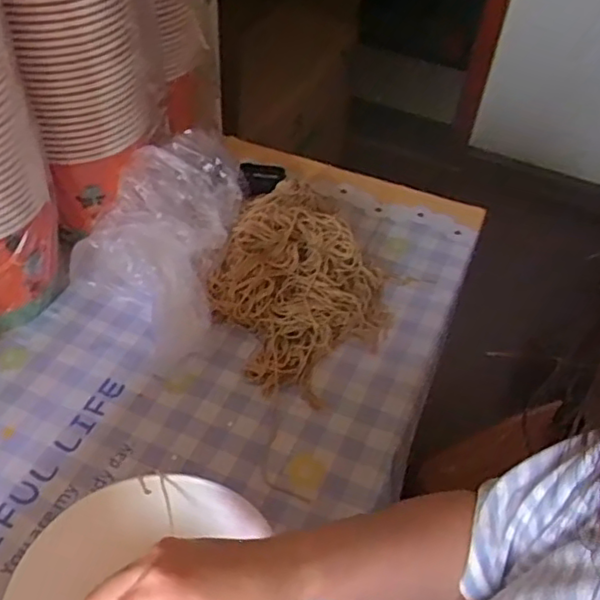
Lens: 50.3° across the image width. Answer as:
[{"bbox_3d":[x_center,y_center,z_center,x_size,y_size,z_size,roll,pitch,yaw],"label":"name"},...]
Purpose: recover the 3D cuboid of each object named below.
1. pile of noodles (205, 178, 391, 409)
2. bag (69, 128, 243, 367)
[{"bbox_3d":[0.005,-0.029,0.705,0.189,0.079,0.260,17,48,12],"label":"pile of noodles"},{"bbox_3d":[-0.157,-0.079,0.709,0.156,0.119,0.269,7,47,3],"label":"bag"}]

